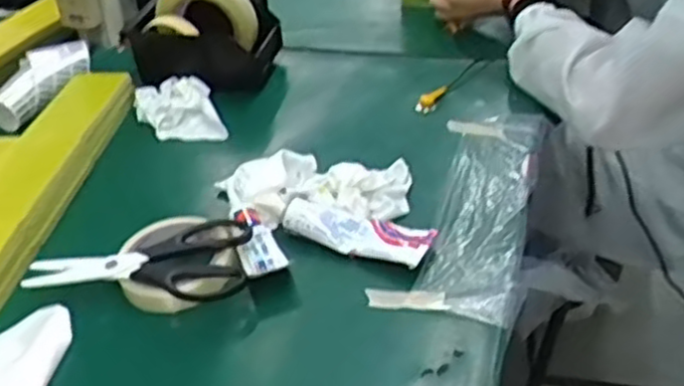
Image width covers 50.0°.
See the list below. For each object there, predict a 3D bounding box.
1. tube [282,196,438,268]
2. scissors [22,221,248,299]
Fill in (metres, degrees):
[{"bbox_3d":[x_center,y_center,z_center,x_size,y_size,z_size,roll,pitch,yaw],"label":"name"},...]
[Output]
[{"bbox_3d":[0.012,0.036,0.648,0.133,0.021,0.049,13,40,22],"label":"tube"},{"bbox_3d":[-0.171,0.057,0.633,0.187,0.017,0.099,-3,32,8],"label":"scissors"}]

